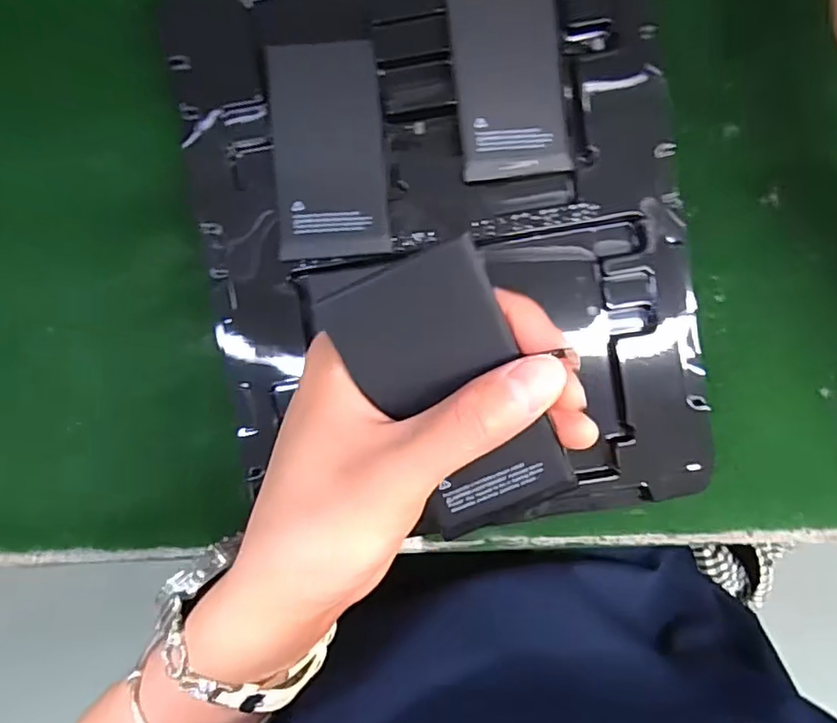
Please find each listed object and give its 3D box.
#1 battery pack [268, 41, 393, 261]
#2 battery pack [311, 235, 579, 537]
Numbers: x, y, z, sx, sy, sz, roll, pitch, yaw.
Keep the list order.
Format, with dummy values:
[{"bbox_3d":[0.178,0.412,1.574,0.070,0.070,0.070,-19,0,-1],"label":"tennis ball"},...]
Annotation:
[{"bbox_3d":[-0.040,-0.096,0.267,0.050,0.005,0.095,-3,96,2],"label":"battery pack"},{"bbox_3d":[0.012,0.014,0.186,0.048,0.005,0.096,-26,113,4],"label":"battery pack"}]

